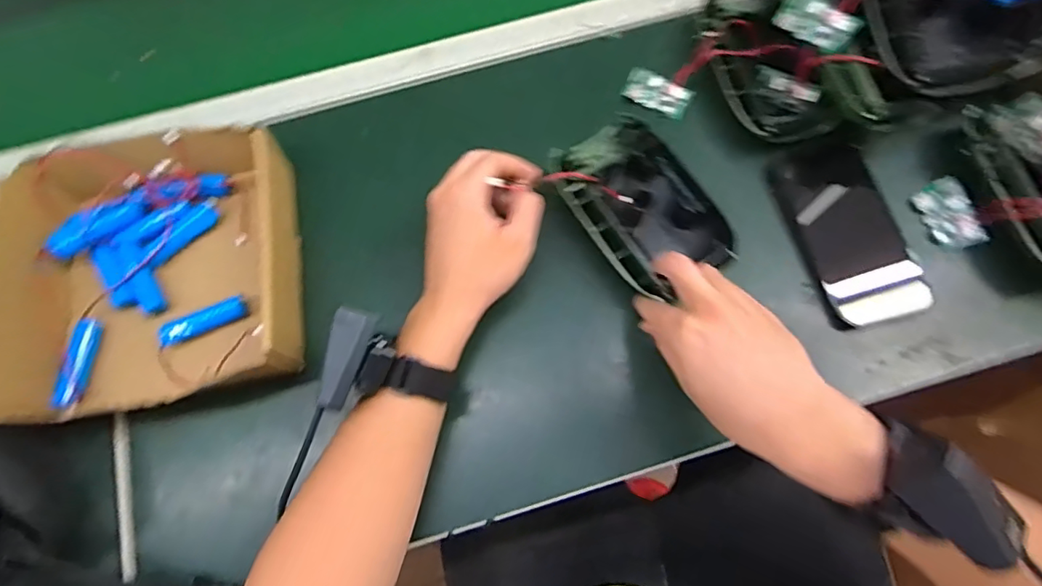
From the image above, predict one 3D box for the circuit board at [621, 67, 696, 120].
[{"bbox_3d":[0.127,-0.187,0.514,0.062,0.006,0.032,34,76,12],"label":"circuit board"}]

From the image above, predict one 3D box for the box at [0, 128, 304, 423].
[{"bbox_3d":[-0.292,-0.020,0.441,0.215,0.068,0.208,-14,72,-3],"label":"box"}]

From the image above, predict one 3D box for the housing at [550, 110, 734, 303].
[{"bbox_3d":[0.096,-0.074,0.454,0.096,0.028,0.157,-32,74,-9],"label":"housing"}]

